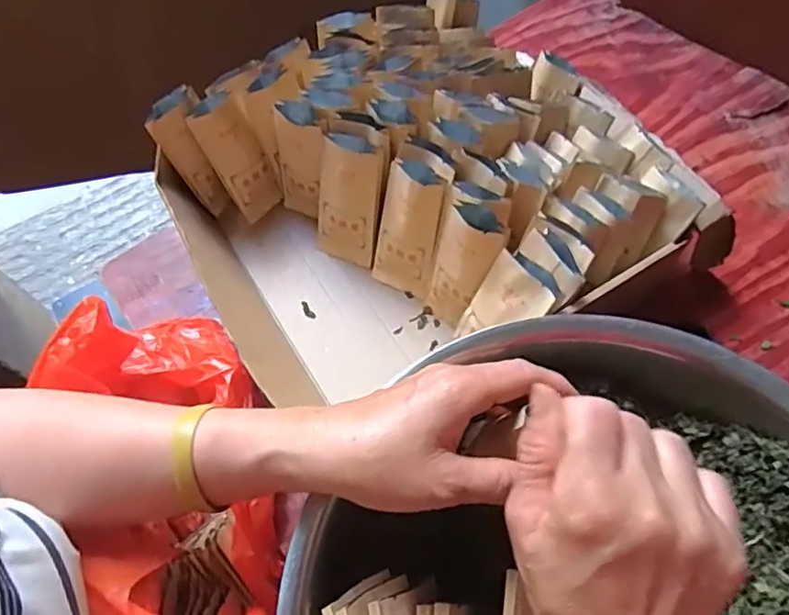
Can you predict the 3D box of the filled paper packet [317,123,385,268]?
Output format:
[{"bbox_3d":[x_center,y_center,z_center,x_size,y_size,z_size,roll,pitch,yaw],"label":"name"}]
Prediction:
[{"bbox_3d":[-0.035,-0.087,0.483,0.053,0.115,0.019,23,41,14],"label":"filled paper packet"}]

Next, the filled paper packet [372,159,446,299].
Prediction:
[{"bbox_3d":[0.013,-0.059,0.473,0.049,0.107,0.021,22,42,14],"label":"filled paper packet"}]

